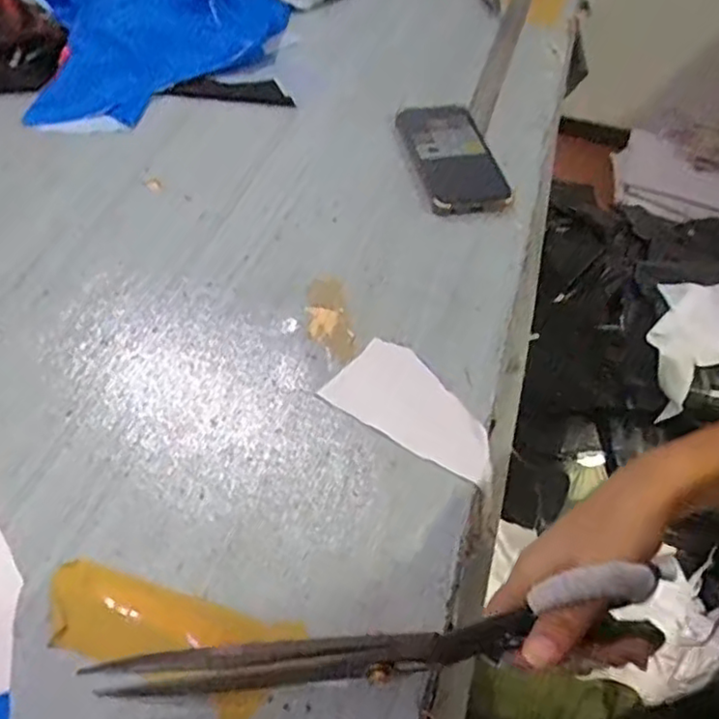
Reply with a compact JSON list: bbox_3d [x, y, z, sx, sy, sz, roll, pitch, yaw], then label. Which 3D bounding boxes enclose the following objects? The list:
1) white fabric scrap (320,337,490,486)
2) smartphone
[{"bbox_3d":[0.046,0.033,0.491,0.128,0.007,0.072,29,53,17],"label":"white fabric scrap"},{"bbox_3d":[0.096,-0.209,0.693,0.084,0.016,0.180,-4,51,-10],"label":"smartphone"}]

